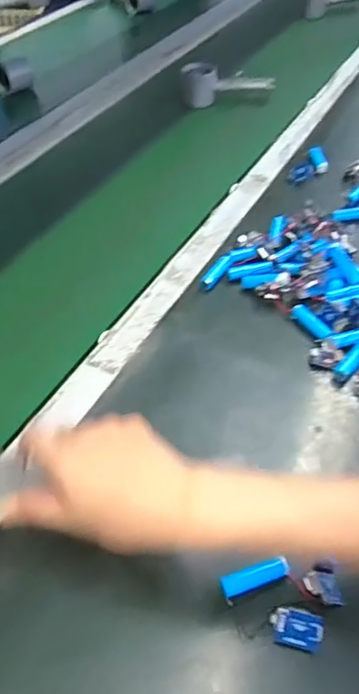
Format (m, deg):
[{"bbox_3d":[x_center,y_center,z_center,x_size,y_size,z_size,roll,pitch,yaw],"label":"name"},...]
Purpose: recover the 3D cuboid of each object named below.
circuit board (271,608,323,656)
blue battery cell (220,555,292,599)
[{"bbox_3d":[0.081,0.195,0.373,0.034,0.004,0.024,7,70,12],"label":"circuit board"},{"bbox_3d":[0.056,0.171,0.398,0.052,0.015,0.015,-14,49,-11],"label":"blue battery cell"}]

